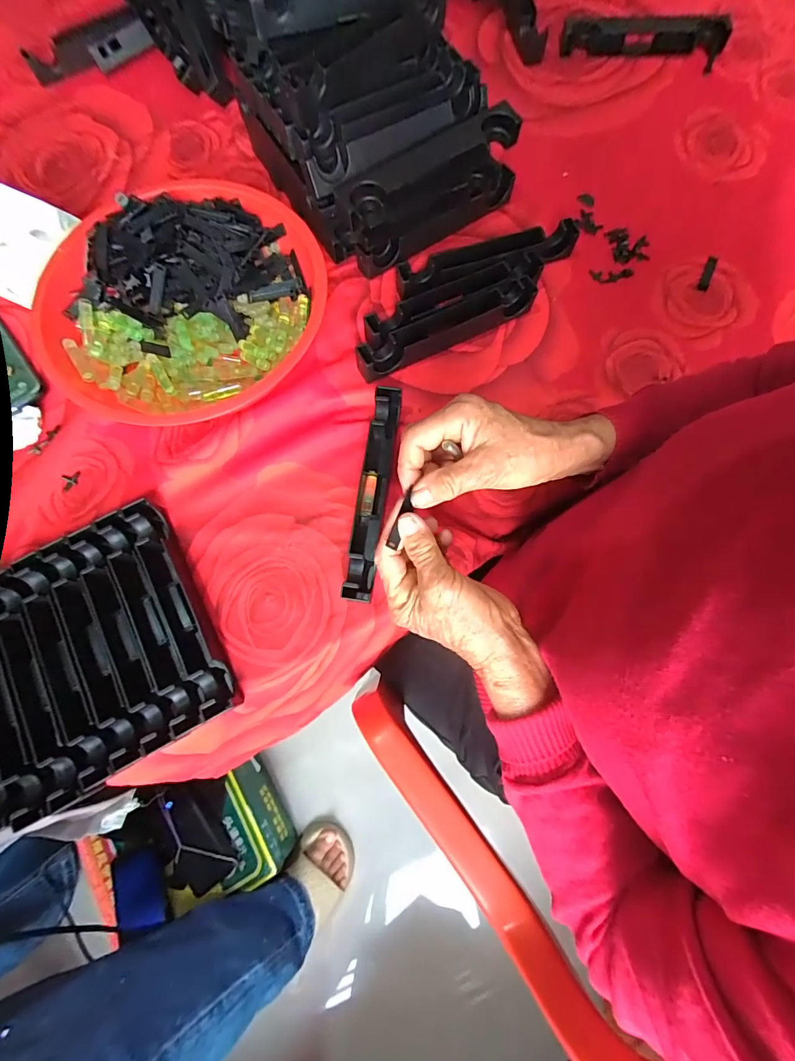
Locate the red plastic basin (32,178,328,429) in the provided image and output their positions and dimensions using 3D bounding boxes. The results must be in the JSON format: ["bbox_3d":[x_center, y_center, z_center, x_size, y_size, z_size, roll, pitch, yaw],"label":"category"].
[{"bbox_3d":[-0.190,-0.202,0.404,0.242,0.079,0.220,-1,76,2],"label":"red plastic basin"}]

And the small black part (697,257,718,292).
[{"bbox_3d":[0.338,-0.280,0.468,0.011,0.004,0.051,26,76,7],"label":"small black part"}]

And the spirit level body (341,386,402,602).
[{"bbox_3d":[-0.022,-0.035,0.386,0.024,0.032,0.191,8,76,4],"label":"spirit level body"}]

